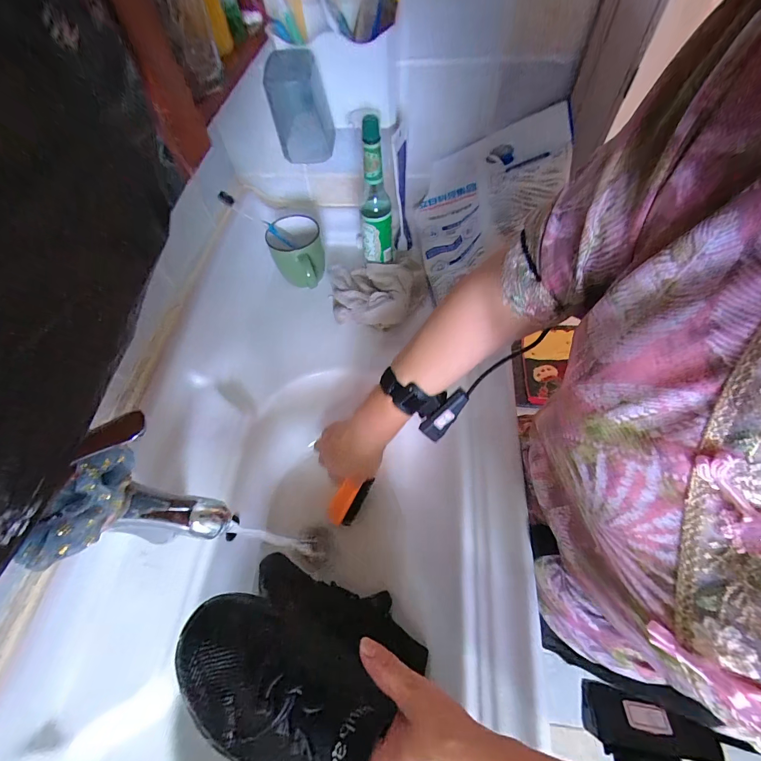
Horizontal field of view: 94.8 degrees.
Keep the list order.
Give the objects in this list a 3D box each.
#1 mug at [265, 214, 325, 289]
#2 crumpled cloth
[{"bbox_3d":[-0.136,-0.207,0.578,0.085,0.072,0.102,-13,60,-4],"label":"mug"},{"bbox_3d":[-0.006,-0.137,0.572,0.155,0.074,0.119,-1,60,3],"label":"crumpled cloth"}]

